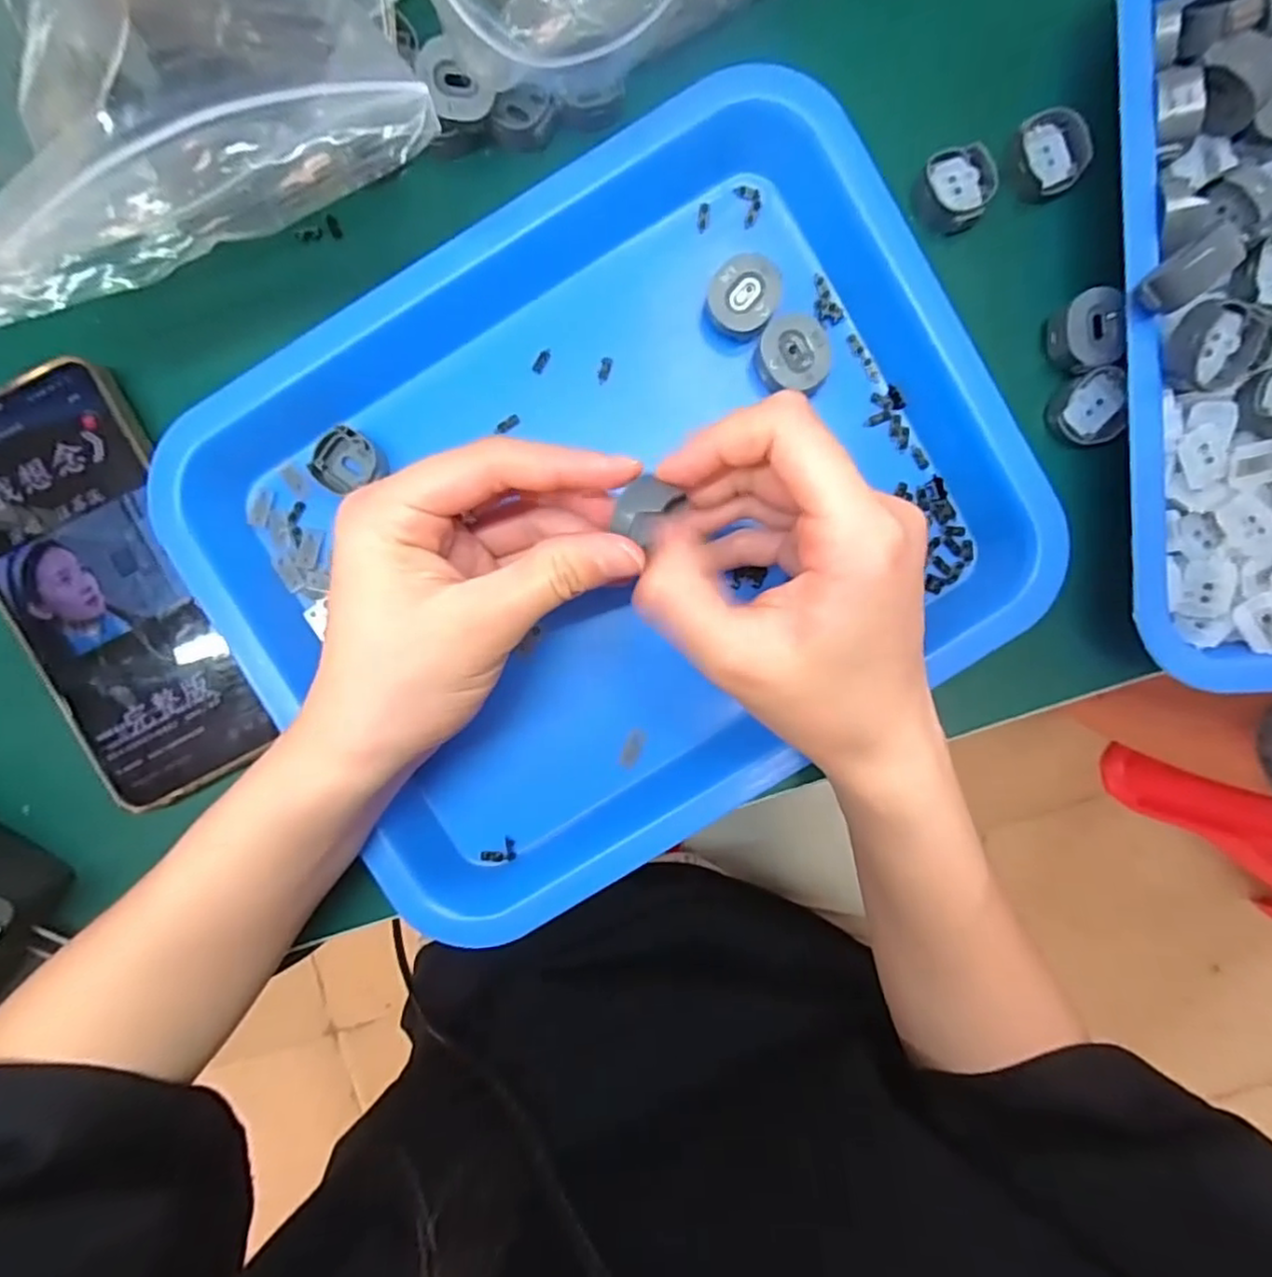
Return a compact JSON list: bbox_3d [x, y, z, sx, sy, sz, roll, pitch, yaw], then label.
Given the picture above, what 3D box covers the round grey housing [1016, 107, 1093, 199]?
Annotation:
[{"bbox_3d":[0.161,-0.188,0.261,0.027,0.010,0.026,0,92,0],"label":"round grey housing"}]

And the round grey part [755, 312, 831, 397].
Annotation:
[{"bbox_3d":[0.059,-0.107,0.255,0.027,0.013,0.027,0,92,0],"label":"round grey part"}]

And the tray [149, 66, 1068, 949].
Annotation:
[{"bbox_3d":[-0.006,-0.043,0.255,0.280,0.034,0.233,-35,92,1],"label":"tray"}]

